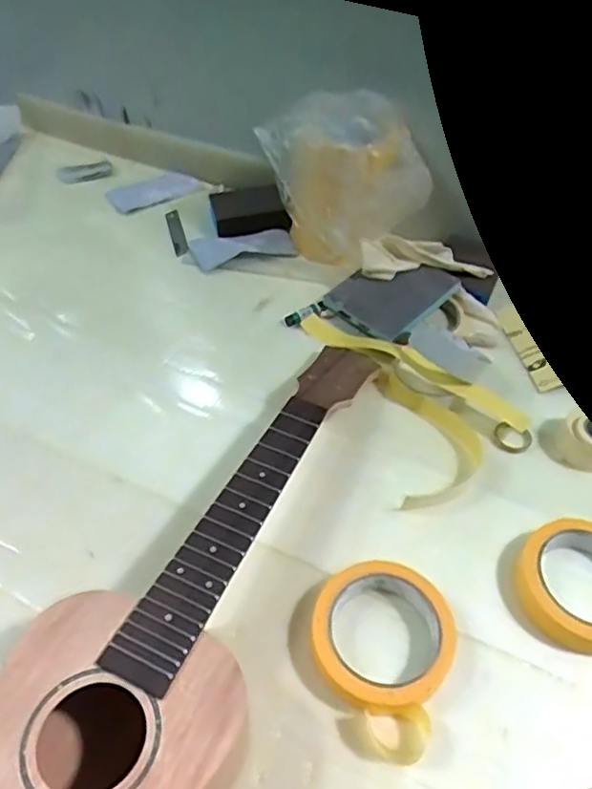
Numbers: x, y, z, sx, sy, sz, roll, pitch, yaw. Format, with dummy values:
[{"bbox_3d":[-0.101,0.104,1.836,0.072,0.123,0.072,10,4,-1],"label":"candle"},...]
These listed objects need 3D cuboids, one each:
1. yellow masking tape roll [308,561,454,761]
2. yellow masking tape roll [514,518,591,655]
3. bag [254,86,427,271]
[{"bbox_3d":[0.056,0.177,0.426,0.095,0.025,0.121,16,51,12],"label":"yellow masking tape roll"},{"bbox_3d":[0.214,0.141,0.460,0.092,0.036,0.089,1,49,-1],"label":"yellow masking tape roll"},{"bbox_3d":[0.053,-0.222,0.677,0.141,0.159,0.135,-24,54,-21],"label":"bag"}]

